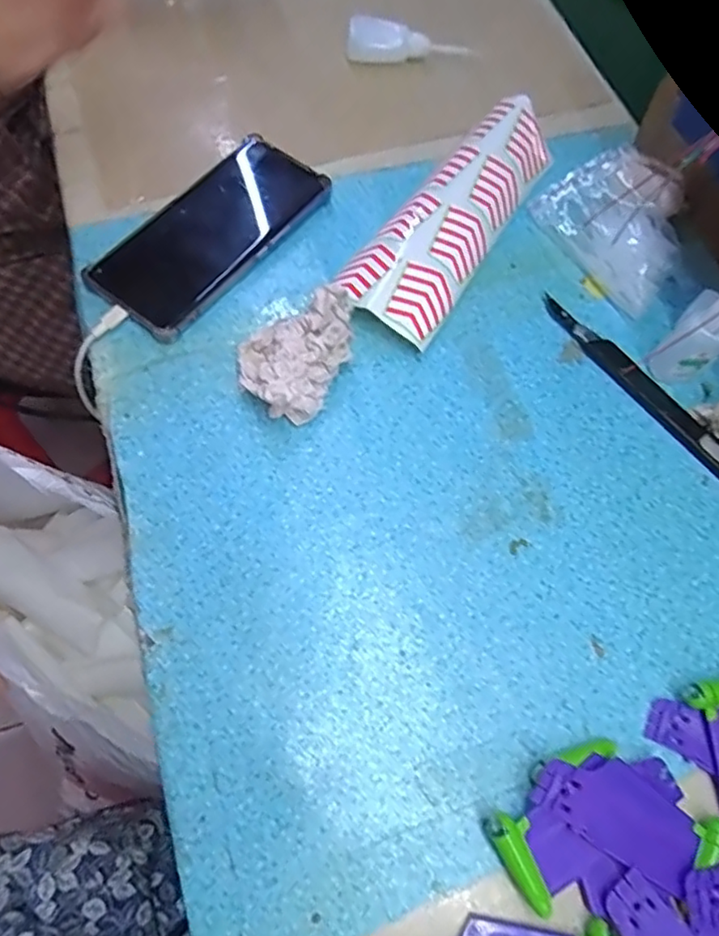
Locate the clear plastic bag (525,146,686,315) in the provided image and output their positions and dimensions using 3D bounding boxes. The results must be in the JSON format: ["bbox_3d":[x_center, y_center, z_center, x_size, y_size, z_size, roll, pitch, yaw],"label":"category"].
[{"bbox_3d":[0.189,-0.172,0.426,0.087,0.036,0.109,-30,72,-14],"label":"clear plastic bag"}]

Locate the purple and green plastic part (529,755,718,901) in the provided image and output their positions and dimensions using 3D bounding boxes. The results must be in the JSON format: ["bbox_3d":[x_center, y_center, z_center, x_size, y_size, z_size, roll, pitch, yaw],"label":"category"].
[{"bbox_3d":[0.125,0.160,0.280,0.085,0.009,0.038,30,69,9],"label":"purple and green plastic part"}]

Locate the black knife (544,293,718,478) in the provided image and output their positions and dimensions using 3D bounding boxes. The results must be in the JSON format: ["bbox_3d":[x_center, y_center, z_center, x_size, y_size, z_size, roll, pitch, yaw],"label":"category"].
[{"bbox_3d":[0.178,-0.054,0.387,0.019,0.015,0.162,-37,74,-16],"label":"black knife"}]

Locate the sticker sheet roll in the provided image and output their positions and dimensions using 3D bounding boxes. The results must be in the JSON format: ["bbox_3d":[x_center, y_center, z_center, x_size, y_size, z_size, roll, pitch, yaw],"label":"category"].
[{"bbox_3d":[0.064,-0.176,0.423,0.071,0.033,0.209,30,69,9],"label":"sticker sheet roll"}]

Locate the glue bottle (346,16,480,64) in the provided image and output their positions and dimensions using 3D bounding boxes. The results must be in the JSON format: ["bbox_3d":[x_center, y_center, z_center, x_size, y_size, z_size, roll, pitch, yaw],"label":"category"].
[{"bbox_3d":[0.043,-0.344,0.495,0.106,0.026,0.019,0,68,-3],"label":"glue bottle"}]

